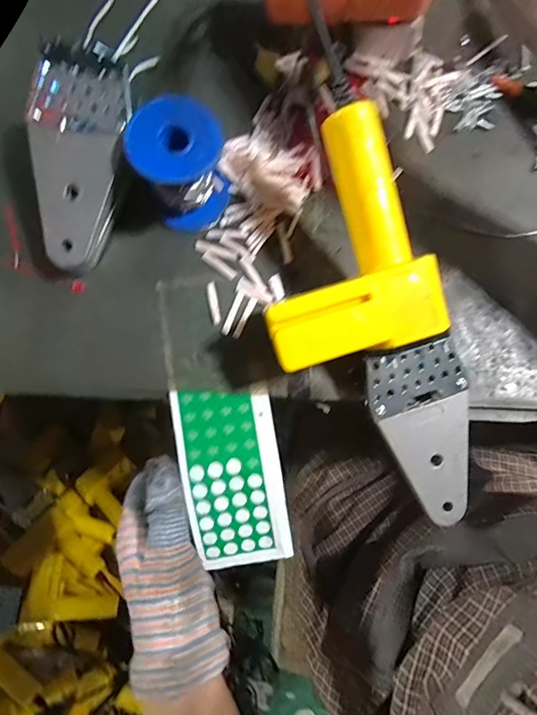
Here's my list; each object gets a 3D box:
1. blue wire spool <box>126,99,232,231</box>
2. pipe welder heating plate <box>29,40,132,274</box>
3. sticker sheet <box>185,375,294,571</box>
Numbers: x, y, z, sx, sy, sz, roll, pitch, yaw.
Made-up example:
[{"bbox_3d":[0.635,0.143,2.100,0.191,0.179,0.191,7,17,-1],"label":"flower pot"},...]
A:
[{"bbox_3d":[-0.061,-0.136,0.289,0.061,0.061,0.060,0,78,-2],"label":"blue wire spool"},{"bbox_3d":[-0.136,-0.135,0.278,0.061,0.011,0.140,12,95,-2],"label":"pipe welder heating plate"},{"bbox_3d":[-0.034,0.045,0.294,0.067,0.021,0.213,-12,87,-4],"label":"sticker sheet"}]

